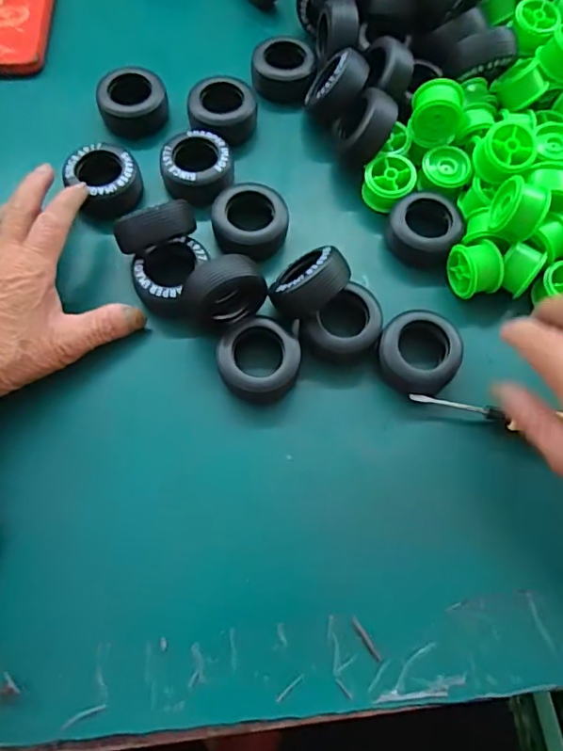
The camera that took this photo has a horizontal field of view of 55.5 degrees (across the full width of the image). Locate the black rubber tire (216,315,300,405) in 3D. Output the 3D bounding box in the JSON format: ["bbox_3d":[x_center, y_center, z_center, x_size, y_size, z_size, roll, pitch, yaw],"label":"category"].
[{"bbox_3d":[-0.015,-0.007,0.320,0.051,0.028,0.047,1,68,-2],"label":"black rubber tire"}]

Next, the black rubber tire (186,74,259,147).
[{"bbox_3d":[-0.043,-0.189,0.389,0.044,0.029,0.046,1,68,-2],"label":"black rubber tire"}]

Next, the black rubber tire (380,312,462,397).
[{"bbox_3d":[0.083,-0.013,0.325,0.047,0.023,0.049,1,68,-2],"label":"black rubber tire"}]

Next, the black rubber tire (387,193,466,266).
[{"bbox_3d":[0.095,-0.097,0.360,0.046,0.025,0.043,1,68,-2],"label":"black rubber tire"}]

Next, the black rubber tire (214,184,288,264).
[{"bbox_3d":[-0.020,-0.100,0.356,0.049,0.030,0.045,1,68,-2],"label":"black rubber tire"}]

